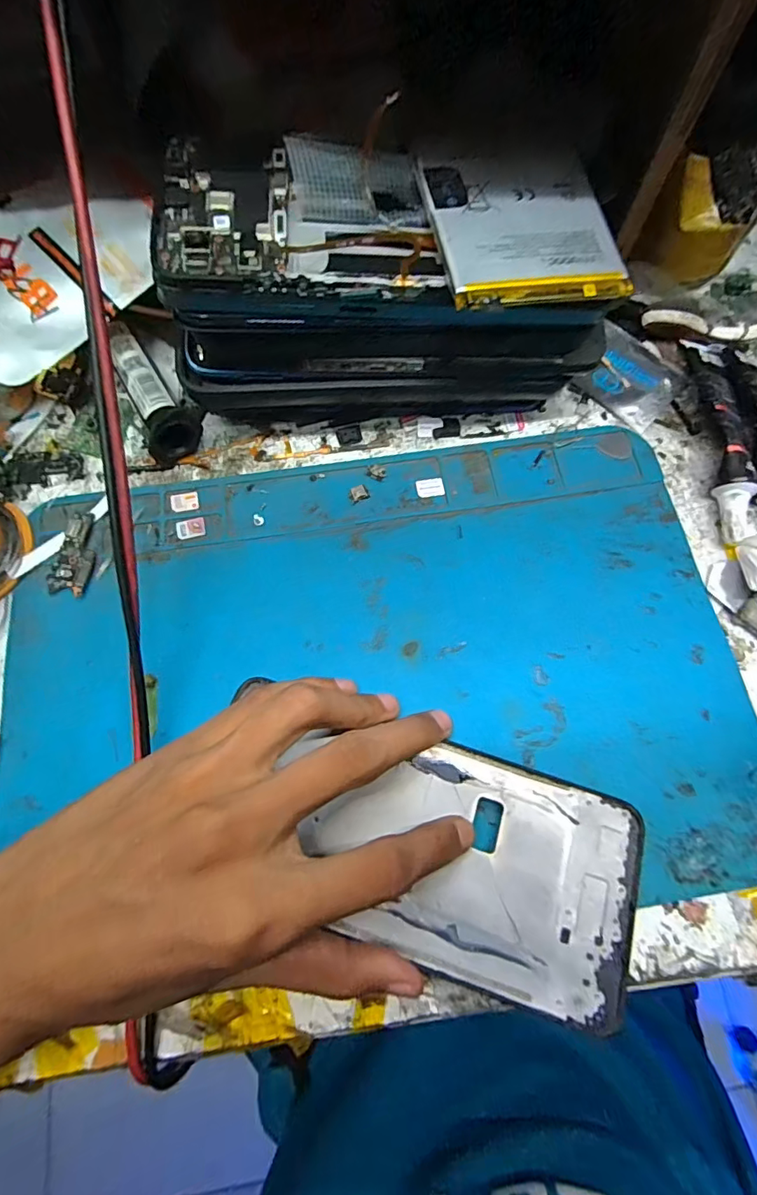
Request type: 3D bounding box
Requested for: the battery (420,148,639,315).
[{"bbox_3d":[0.050,-0.131,0.173,0.062,0.008,0.066,-11,73,-3],"label":"battery"}]

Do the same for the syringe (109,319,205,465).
[{"bbox_3d":[-0.107,-0.097,0.233,0.024,0.022,0.071,-30,75,-9],"label":"syringe"}]

